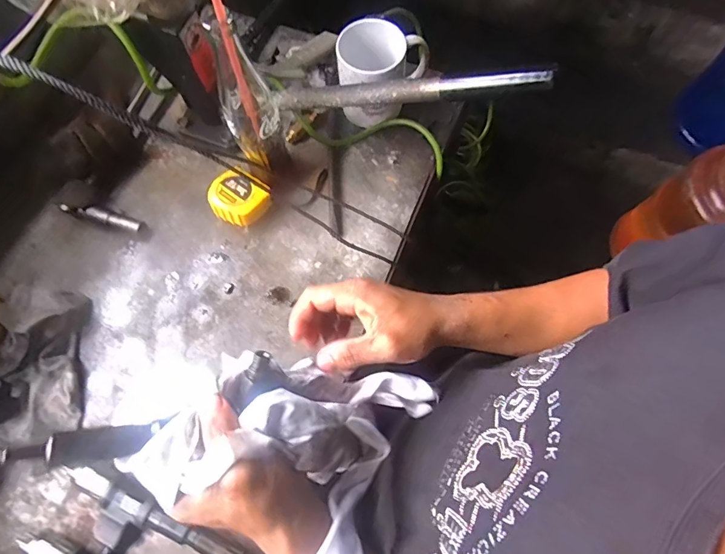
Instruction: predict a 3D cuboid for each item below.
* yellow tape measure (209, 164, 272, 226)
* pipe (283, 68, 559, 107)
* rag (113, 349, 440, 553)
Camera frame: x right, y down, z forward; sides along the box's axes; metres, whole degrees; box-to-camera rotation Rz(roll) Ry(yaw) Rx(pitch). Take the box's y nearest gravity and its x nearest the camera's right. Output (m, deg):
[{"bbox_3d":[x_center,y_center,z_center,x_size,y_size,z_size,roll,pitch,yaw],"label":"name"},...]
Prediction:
[{"bbox_3d":[-0.148,-0.091,0.522,0.065,0.040,0.057,32,73,10],"label":"yellow tape measure"},{"bbox_3d":[0.031,-0.181,0.422,0.287,0.018,0.015,8,68,29],"label":"pipe"},{"bbox_3d":[-0.051,0.136,0.319,0.160,0.121,0.198,26,72,8],"label":"rag"}]

